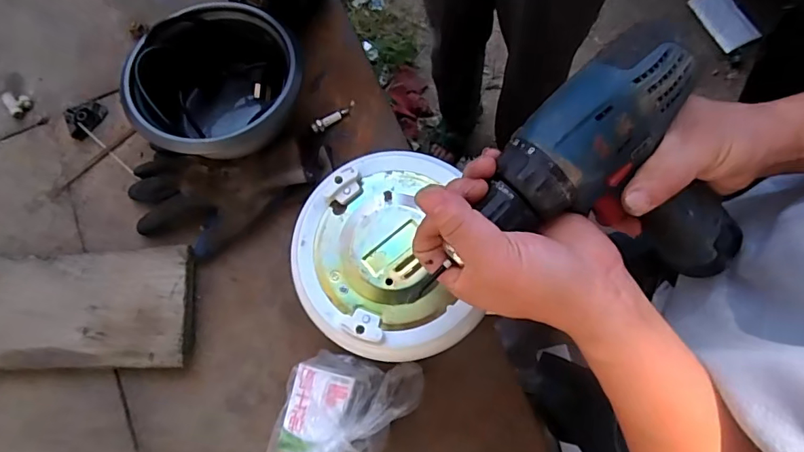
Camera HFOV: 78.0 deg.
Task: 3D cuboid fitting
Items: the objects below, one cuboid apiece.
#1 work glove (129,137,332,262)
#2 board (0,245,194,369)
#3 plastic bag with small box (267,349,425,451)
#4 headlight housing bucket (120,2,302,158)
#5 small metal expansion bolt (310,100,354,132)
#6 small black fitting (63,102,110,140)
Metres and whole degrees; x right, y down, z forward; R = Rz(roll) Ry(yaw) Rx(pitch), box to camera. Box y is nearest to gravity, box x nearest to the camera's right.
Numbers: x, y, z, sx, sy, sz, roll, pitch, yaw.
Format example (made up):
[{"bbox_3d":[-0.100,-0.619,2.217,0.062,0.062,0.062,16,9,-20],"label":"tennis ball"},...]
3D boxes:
[{"bbox_3d":[-0.204,-0.033,0.586,0.241,0.050,0.132,-4,75,1],"label":"work glove"},{"bbox_3d":[-0.410,0.094,0.564,0.342,0.029,0.129,-1,75,2],"label":"board"},{"bbox_3d":[-0.065,0.211,0.507,0.128,0.070,0.181,20,77,7],"label":"plastic bag with small box"},{"bbox_3d":[-0.209,-0.159,0.595,0.178,0.107,0.194,40,80,11],"label":"headlight housing bucket"},{"bbox_3d":[-0.084,-0.137,0.620,0.064,0.014,0.014,-38,77,-8],"label":"small metal expansion bolt"},{"bbox_3d":[-0.405,-0.137,0.635,0.037,0.023,0.051,40,80,11],"label":"small black fitting"}]

